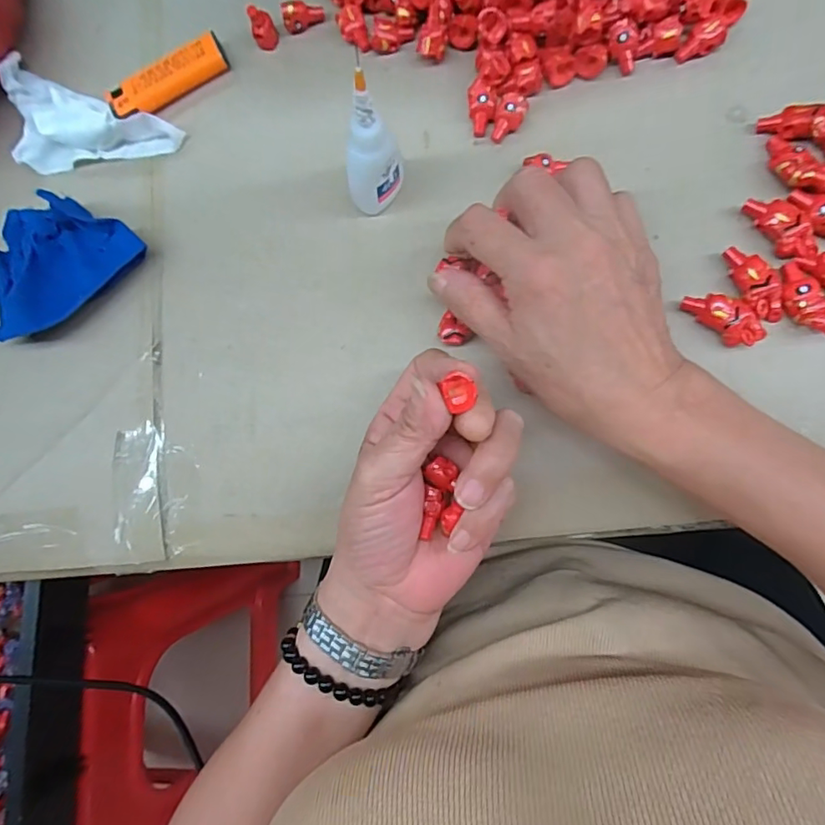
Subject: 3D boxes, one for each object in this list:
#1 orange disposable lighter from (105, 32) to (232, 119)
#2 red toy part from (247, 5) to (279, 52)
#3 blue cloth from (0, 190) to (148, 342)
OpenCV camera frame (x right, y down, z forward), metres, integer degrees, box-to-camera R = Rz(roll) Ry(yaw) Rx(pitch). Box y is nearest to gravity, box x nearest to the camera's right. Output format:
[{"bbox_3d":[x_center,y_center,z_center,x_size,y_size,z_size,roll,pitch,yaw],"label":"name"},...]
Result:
[{"bbox_3d":[-0.154,-0.209,0.335,0.078,0.009,0.025,-26,79,4],"label":"orange disposable lighter"},{"bbox_3d":[-0.094,-0.241,0.333,0.015,0.025,0.013,-28,79,4],"label":"red toy part"},{"bbox_3d":[-0.220,-0.095,0.321,0.091,0.023,0.084,-42,79,1],"label":"blue cloth"}]

